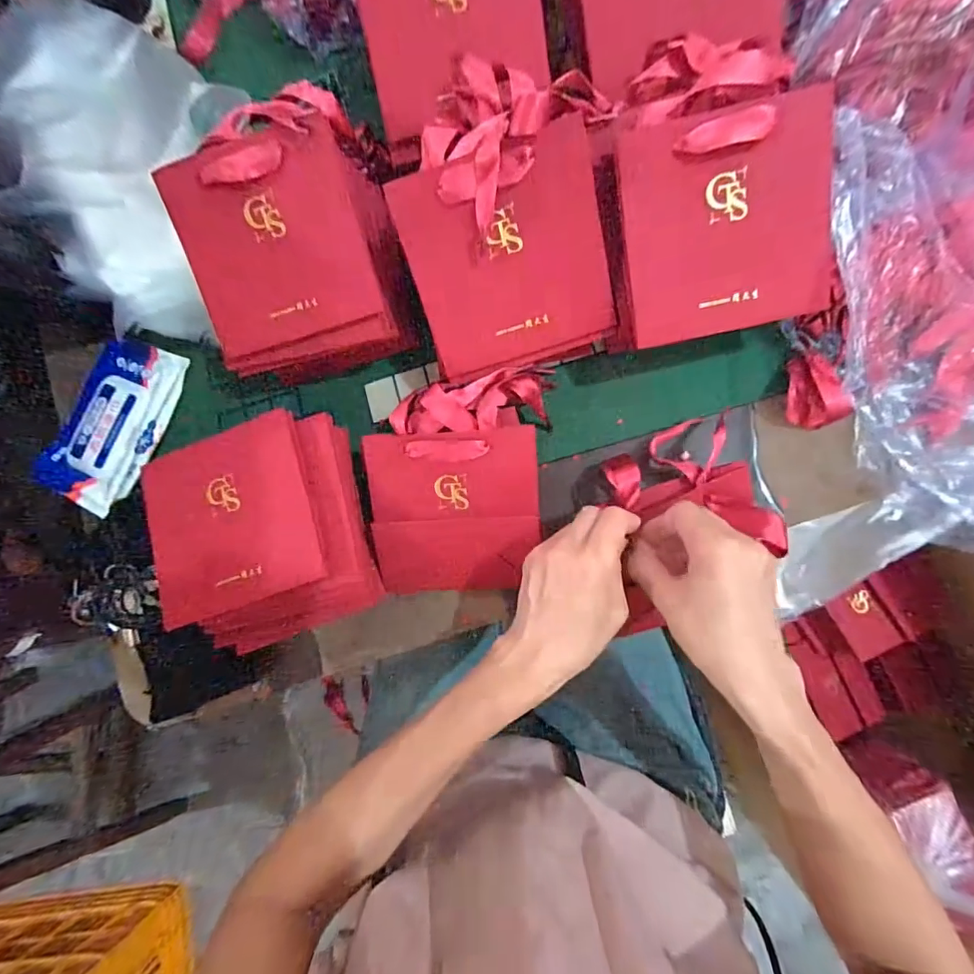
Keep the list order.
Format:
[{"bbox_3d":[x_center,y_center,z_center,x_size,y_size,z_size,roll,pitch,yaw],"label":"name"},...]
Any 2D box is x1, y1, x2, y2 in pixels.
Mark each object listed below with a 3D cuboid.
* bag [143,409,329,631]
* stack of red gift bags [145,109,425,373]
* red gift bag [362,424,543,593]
[{"bbox_3d":[-0.204,0.024,0.365,0.137,0.011,0.137,-20,81,3],"label":"bag"},{"bbox_3d":[-0.155,-0.187,0.384,0.164,0.185,0.039,-20,40,-12],"label":"stack of red gift bags"},{"bbox_3d":[-0.026,0.023,0.383,0.137,0.013,0.137,-4,107,4],"label":"red gift bag"}]

